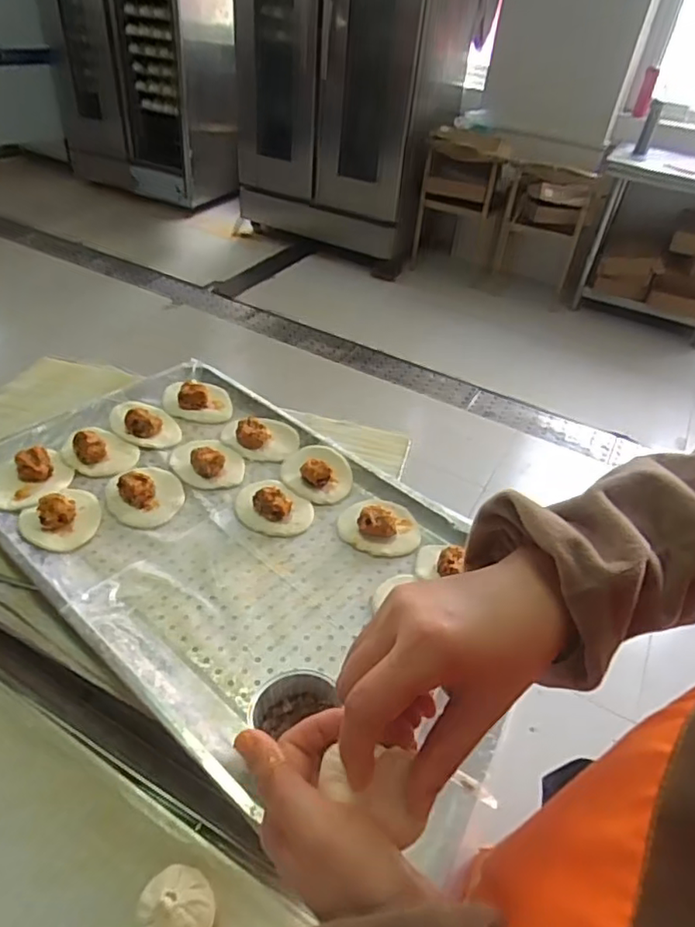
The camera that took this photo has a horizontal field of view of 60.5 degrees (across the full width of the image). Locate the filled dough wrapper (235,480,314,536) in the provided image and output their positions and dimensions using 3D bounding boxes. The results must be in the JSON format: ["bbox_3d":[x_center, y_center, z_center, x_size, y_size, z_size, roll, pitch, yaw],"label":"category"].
[{"bbox_3d":[-0.092,0.047,0.726,0.094,0.035,0.078,31,46,26],"label":"filled dough wrapper"}]

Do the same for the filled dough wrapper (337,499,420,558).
[{"bbox_3d":[0.039,0.070,0.719,0.096,0.031,0.081,9,40,3],"label":"filled dough wrapper"}]

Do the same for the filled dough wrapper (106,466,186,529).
[{"bbox_3d":[-0.247,0.030,0.723,0.089,0.035,0.102,-16,45,-24],"label":"filled dough wrapper"}]

